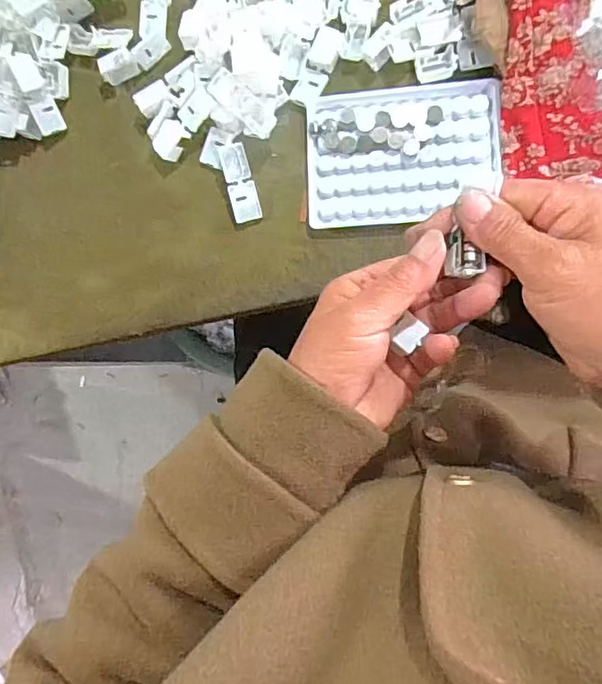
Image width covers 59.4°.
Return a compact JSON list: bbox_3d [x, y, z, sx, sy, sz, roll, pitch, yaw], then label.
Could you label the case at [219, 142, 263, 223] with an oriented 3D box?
[{"bbox_3d":[-0.043,-0.114,0.377,0.020,0.005,0.056,-13,86,9],"label":"case"}]

